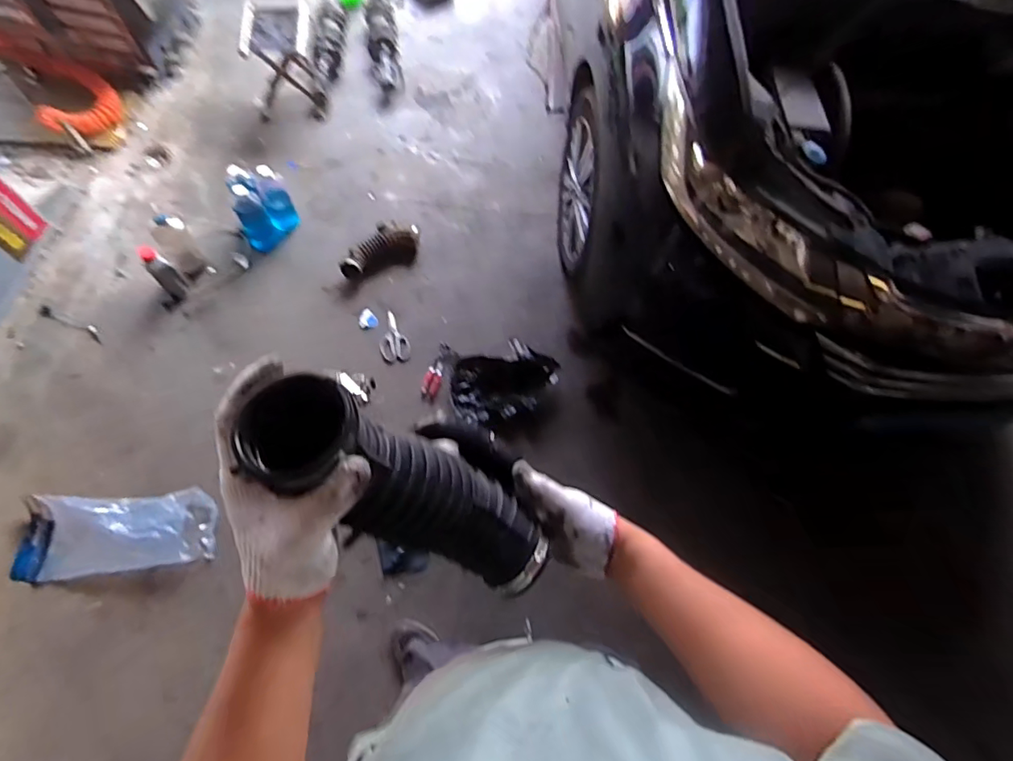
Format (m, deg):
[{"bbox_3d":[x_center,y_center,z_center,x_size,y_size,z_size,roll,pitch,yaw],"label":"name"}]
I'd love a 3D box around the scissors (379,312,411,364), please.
[{"bbox_3d":[-0.399,-0.154,1.823,0.101,0.010,0.188,-14,68,-11],"label":"scissors"}]

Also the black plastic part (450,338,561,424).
[{"bbox_3d":[-0.009,0.007,1.735,0.368,0.082,0.240,-18,69,-12],"label":"black plastic part"}]

